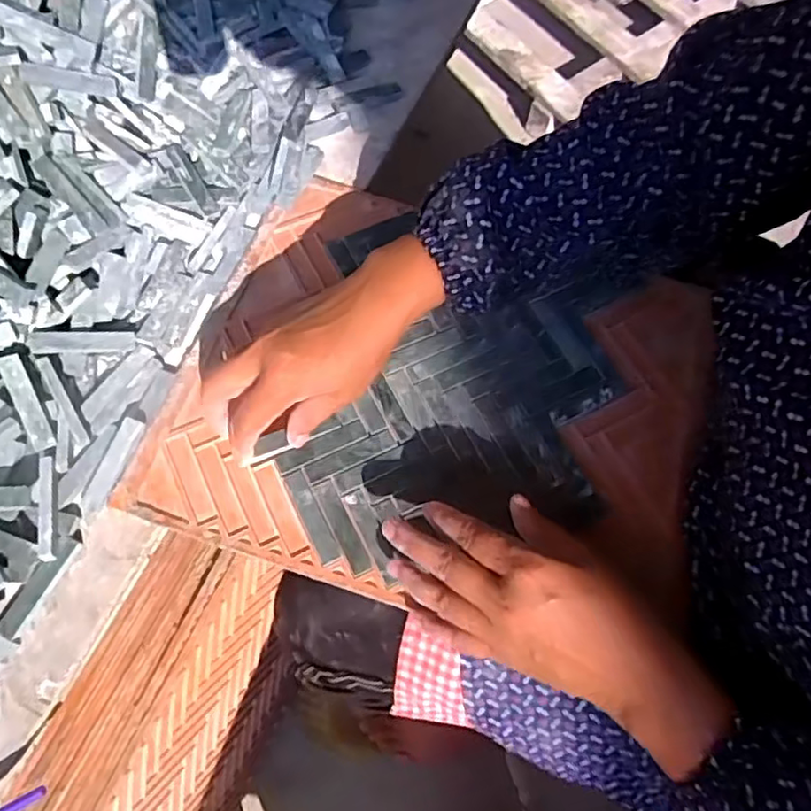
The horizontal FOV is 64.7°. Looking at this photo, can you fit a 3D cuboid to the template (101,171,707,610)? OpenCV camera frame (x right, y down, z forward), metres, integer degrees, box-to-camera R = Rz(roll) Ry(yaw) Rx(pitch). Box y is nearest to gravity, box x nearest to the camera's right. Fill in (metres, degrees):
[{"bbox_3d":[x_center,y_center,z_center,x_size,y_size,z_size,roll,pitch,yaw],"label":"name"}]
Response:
[{"bbox_3d":[0.026,-0.008,0.443,0.351,0.014,0.282,18,66,5],"label":"template"}]

